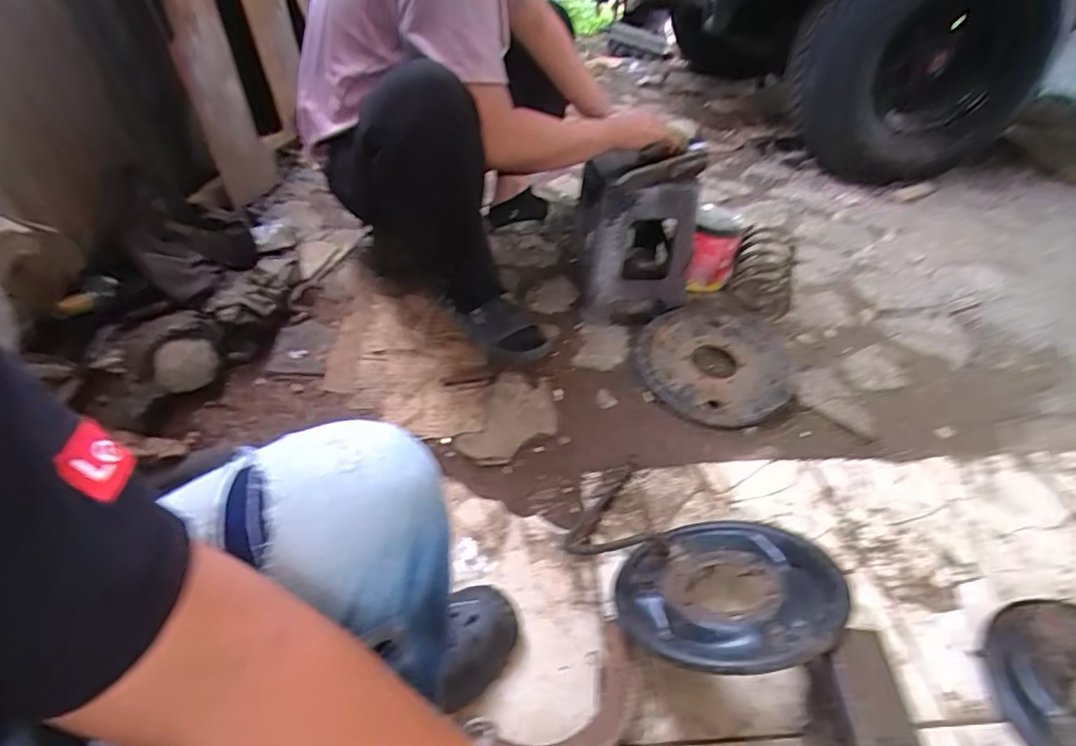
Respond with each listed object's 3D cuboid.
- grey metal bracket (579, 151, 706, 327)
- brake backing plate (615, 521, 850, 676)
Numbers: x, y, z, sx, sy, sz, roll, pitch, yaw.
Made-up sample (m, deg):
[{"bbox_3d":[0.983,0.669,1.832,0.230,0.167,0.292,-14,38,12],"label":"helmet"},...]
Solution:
[{"bbox_3d":[0.198,-0.271,1.158,0.250,0.342,0.126,6,42,6],"label":"grey metal bracket"},{"bbox_3d":[0.231,0.269,0.688,0.258,0.030,0.274,-12,14,3],"label":"brake backing plate"}]

